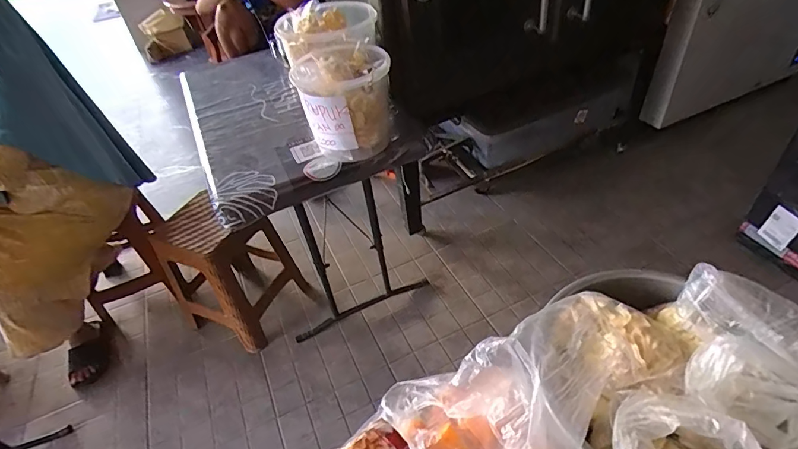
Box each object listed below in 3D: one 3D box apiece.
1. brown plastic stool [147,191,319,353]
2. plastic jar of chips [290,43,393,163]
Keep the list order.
[{"bbox_3d":[-0.607,0.150,1.575,0.381,0.478,0.321,20,49,27],"label":"brown plastic stool"},{"bbox_3d":[-0.150,-0.332,1.188,0.219,0.233,0.256,-19,43,-13],"label":"plastic jar of chips"}]

